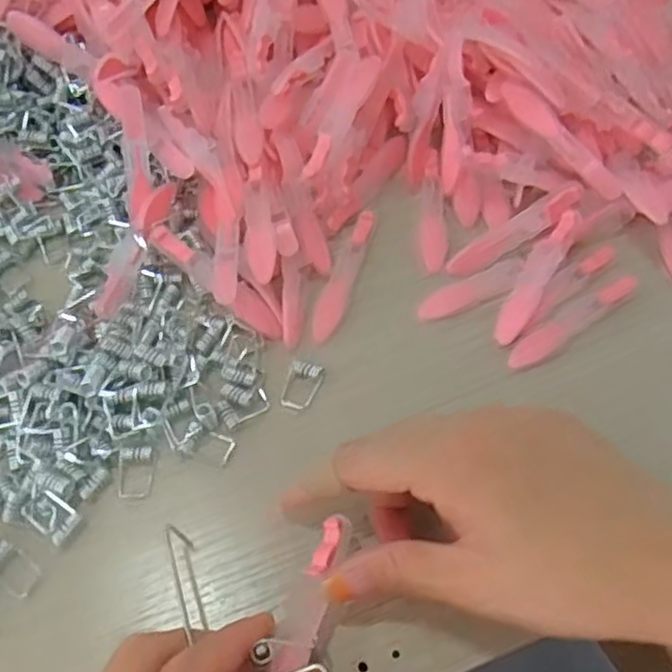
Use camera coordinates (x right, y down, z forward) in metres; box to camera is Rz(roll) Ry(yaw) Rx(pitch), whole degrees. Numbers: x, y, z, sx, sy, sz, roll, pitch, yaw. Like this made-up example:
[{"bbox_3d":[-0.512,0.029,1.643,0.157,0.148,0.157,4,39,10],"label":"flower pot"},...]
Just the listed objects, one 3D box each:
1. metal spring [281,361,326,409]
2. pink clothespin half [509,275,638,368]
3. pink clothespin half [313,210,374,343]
[{"bbox_3d":[-0.015,0.022,0.322,0.016,0.004,0.022,15,60,8],"label":"metal spring"},{"bbox_3d":[0.114,-0.007,0.337,0.076,0.007,0.013,-27,63,-16],"label":"pink clothespin half"},{"bbox_3d":[0.004,-0.032,0.352,0.013,0.004,0.080,16,60,9],"label":"pink clothespin half"}]

